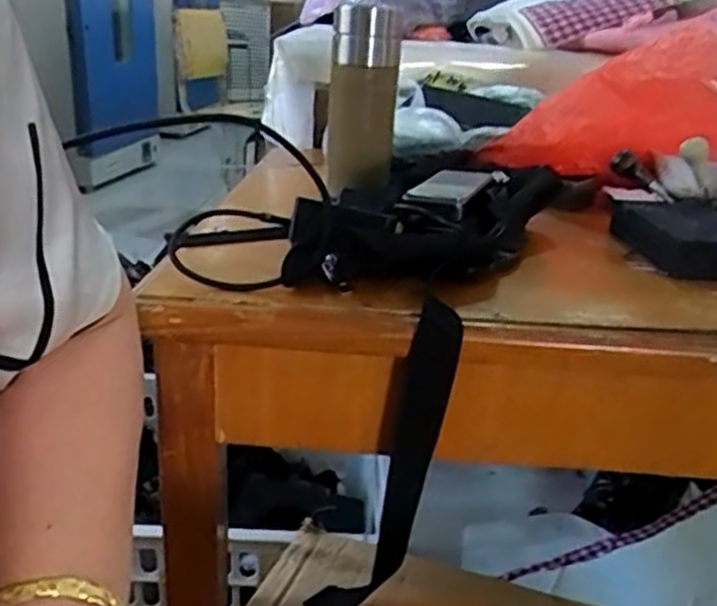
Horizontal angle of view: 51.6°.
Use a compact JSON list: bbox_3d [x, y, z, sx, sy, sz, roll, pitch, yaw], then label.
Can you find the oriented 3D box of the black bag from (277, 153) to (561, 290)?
[{"bbox_3d":[0.068,-0.073,0.612,0.134,0.050,0.321,13,23,23],"label":"black bag"}]

